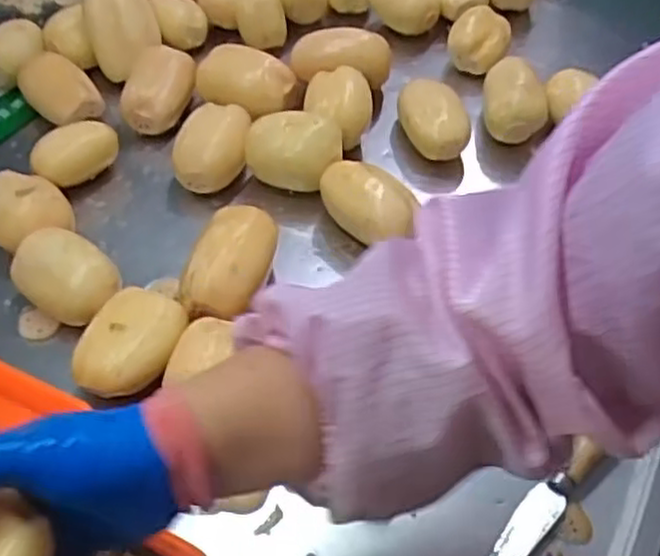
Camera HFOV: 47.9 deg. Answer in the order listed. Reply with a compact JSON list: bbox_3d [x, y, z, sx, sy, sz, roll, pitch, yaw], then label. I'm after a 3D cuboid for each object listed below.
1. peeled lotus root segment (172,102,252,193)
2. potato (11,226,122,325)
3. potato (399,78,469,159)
[{"bbox_3d":[-0.123,-0.143,0.786,0.071,0.058,0.102,5,51,5],"label":"peeled lotus root segment"},{"bbox_3d":[-0.235,-0.001,0.674,0.090,0.056,0.075,29,57,22],"label":"potato"},{"bbox_3d":[0.110,-0.174,0.823,0.064,0.062,0.094,-10,51,-7],"label":"potato"}]

